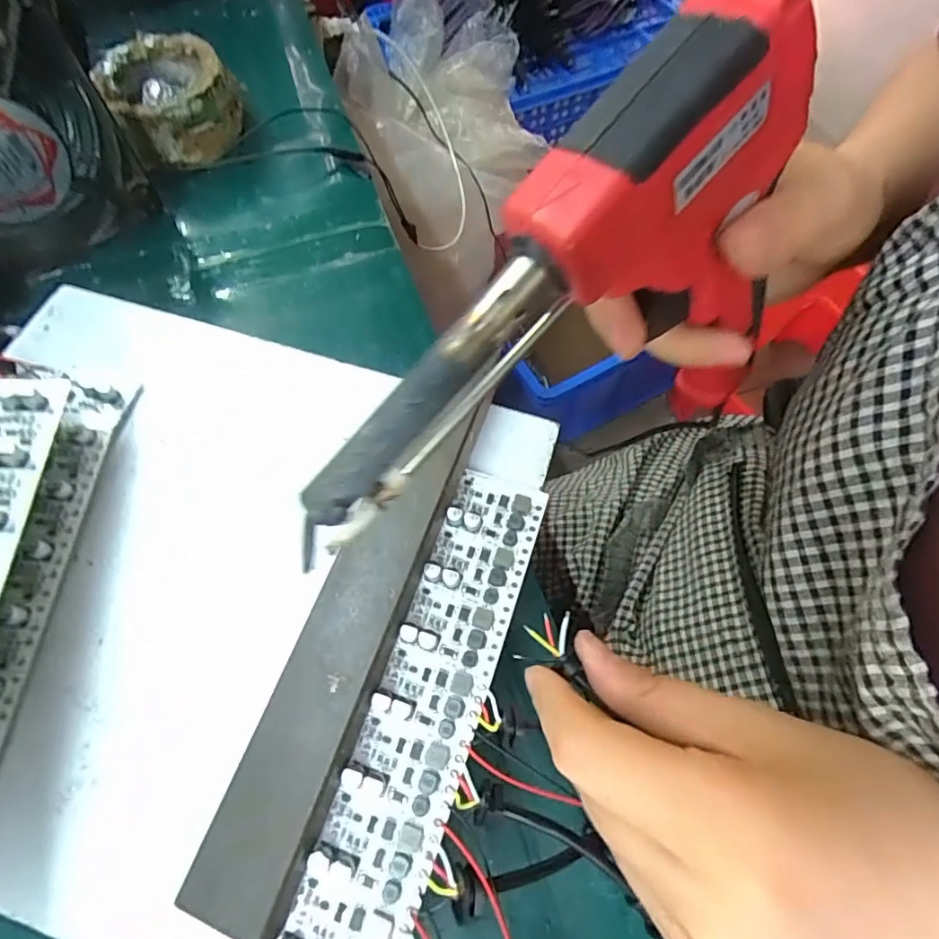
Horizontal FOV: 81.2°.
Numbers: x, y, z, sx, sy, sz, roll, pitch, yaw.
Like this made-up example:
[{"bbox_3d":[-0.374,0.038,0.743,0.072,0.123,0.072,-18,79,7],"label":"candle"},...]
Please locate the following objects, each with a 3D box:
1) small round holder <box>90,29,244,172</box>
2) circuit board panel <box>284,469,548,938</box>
[{"bbox_3d":[-0.194,-0.241,0.355,0.075,0.041,0.080,0,64,-1],"label":"small round holder"},{"bbox_3d":[-0.013,0.075,0.192,0.036,0.004,0.163,18,65,8],"label":"circuit board panel"}]

